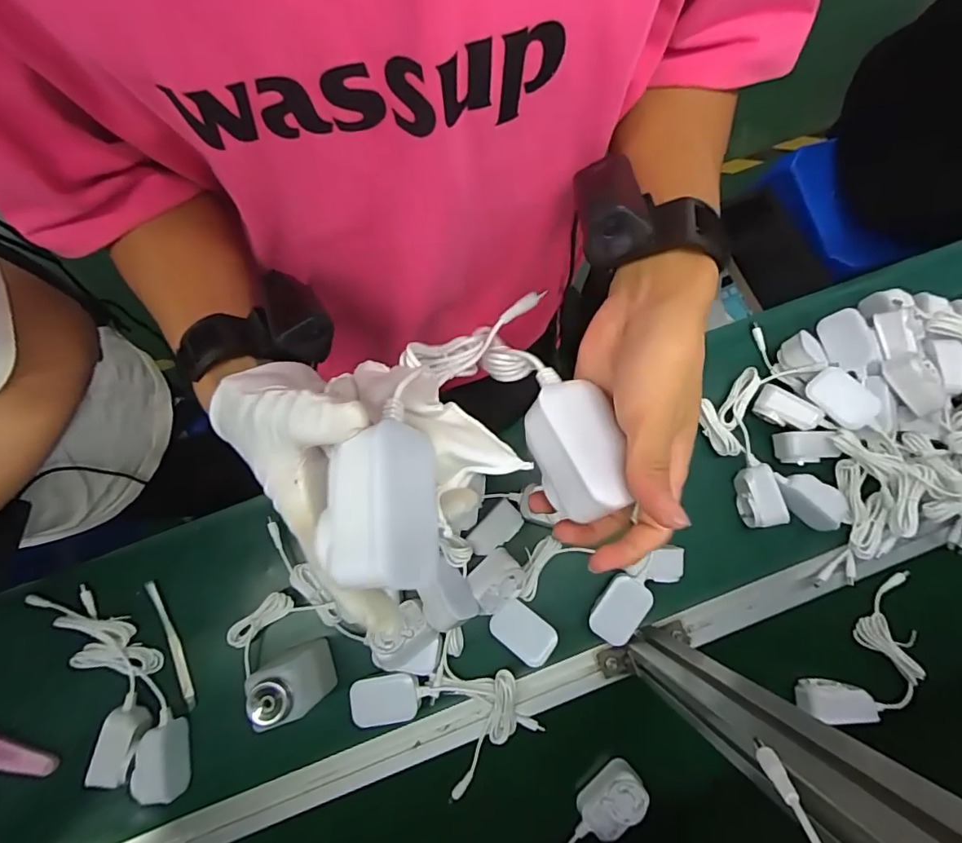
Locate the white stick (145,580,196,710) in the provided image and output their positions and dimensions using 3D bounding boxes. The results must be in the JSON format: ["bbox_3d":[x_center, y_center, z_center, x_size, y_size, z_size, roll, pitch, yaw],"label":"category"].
[{"bbox_3d":[-0.346,0.249,0.559,0.014,0.014,0.144,-23,80,-5],"label":"white stick"}]

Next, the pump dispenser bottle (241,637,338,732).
[{"bbox_3d":[-0.184,0.256,0.501,0.055,0.121,0.058,-14,79,-3],"label":"pump dispenser bottle"}]

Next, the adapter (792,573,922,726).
[{"bbox_3d":[0.443,0.271,0.554,0.196,0.048,0.087,-40,82,-7],"label":"adapter"}]

